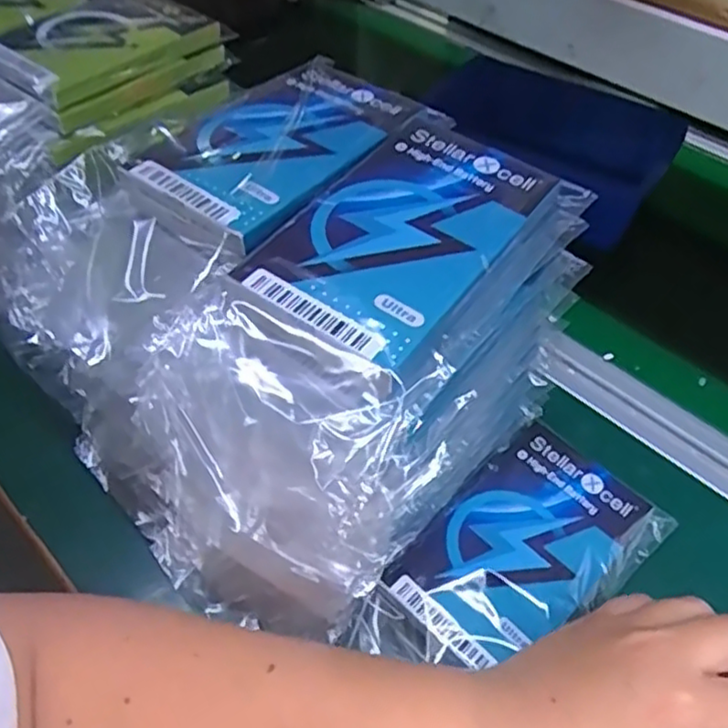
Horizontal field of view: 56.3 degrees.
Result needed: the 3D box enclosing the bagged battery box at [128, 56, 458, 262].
[{"bbox_3d":[-0.033,-0.106,0.318,0.083,0.010,0.133,33,55,23],"label":"bagged battery box"}]

